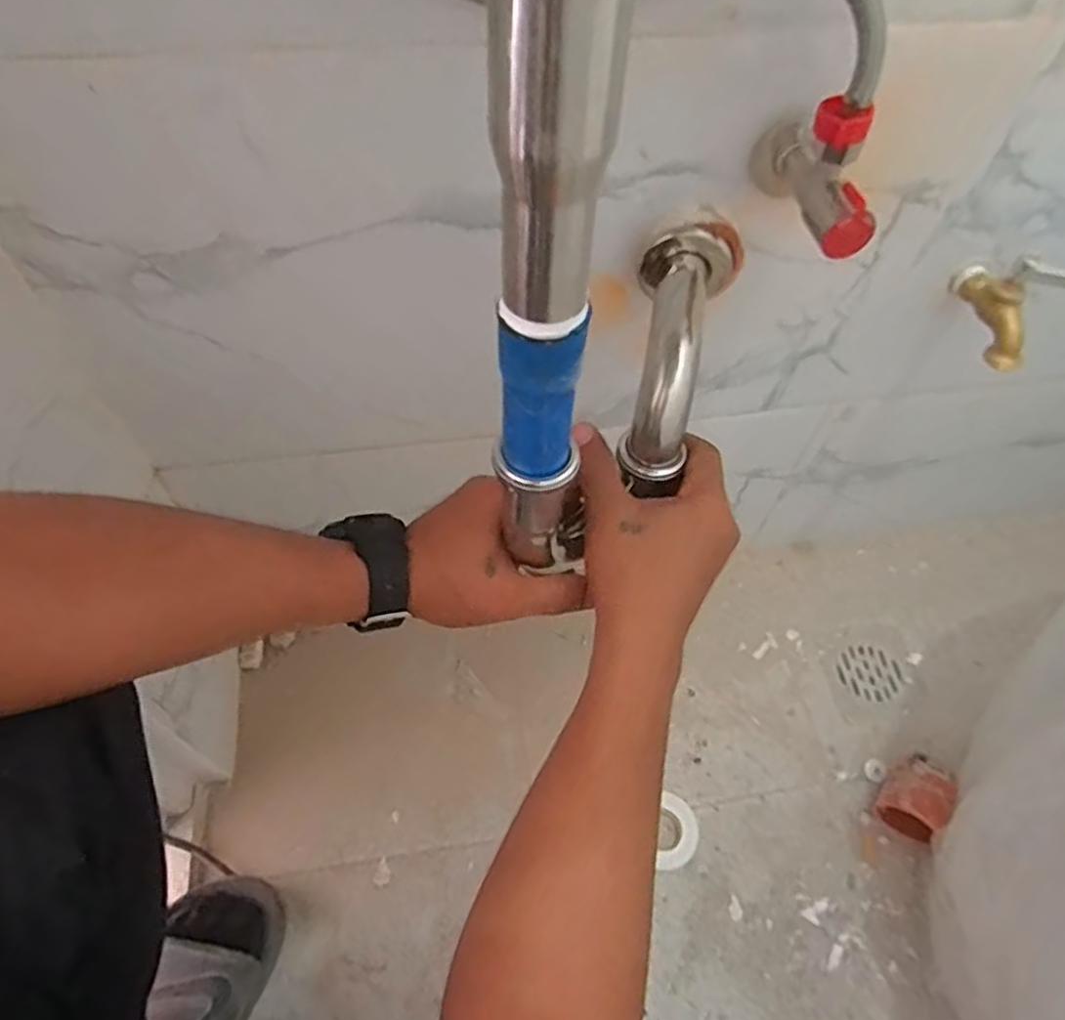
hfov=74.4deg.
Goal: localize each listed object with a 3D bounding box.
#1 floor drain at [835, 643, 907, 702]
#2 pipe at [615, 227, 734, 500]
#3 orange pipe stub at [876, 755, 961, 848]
[{"bbox_3d":[0.371,0.177,0.769,0.064,0.016,0.065,1,57,-1],"label":"floor drain"},{"bbox_3d":[0.086,-0.097,0.426,0.056,0.057,0.161,12,76,6],"label":"pipe"},{"bbox_3d":[0.359,0.273,0.662,0.050,0.058,0.070,35,62,19],"label":"orange pipe stub"}]

